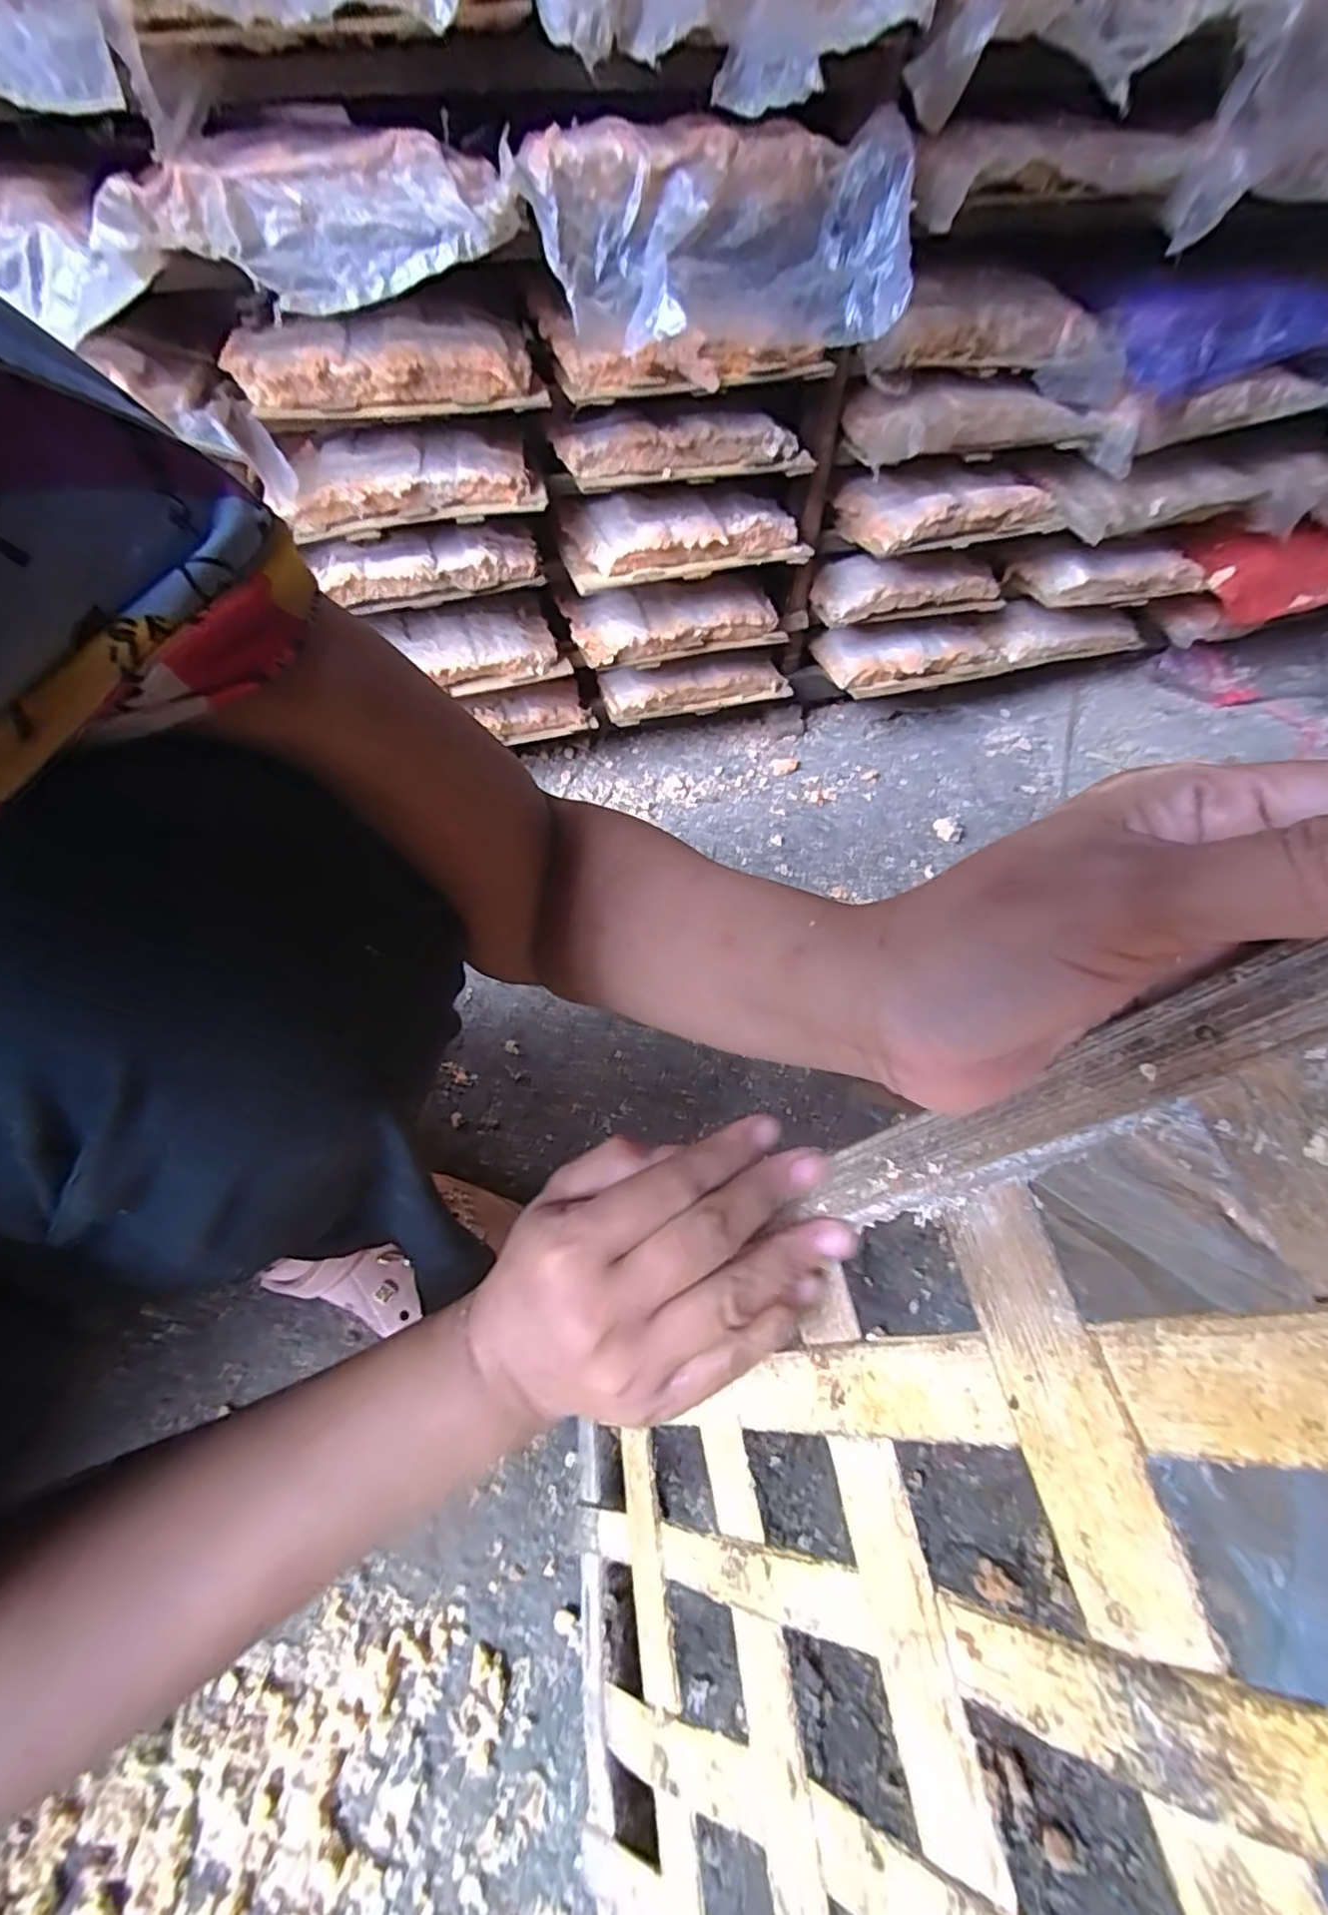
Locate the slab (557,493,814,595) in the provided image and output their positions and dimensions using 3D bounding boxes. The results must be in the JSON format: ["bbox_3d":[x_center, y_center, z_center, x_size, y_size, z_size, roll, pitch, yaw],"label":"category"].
[{"bbox_3d":[0.017,-0.459,0.731,0.255,0.058,0.103,-8,54,-3],"label":"slab"}]

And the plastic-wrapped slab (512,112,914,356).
[{"bbox_3d":[0.042,-0.535,0.508,0.278,0.107,0.102,-1,54,1],"label":"plastic-wrapped slab"}]

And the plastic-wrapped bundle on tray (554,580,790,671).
[{"bbox_3d":[0.012,-0.406,0.814,0.252,0.049,0.095,-11,54,-6],"label":"plastic-wrapped bundle on tray"}]

